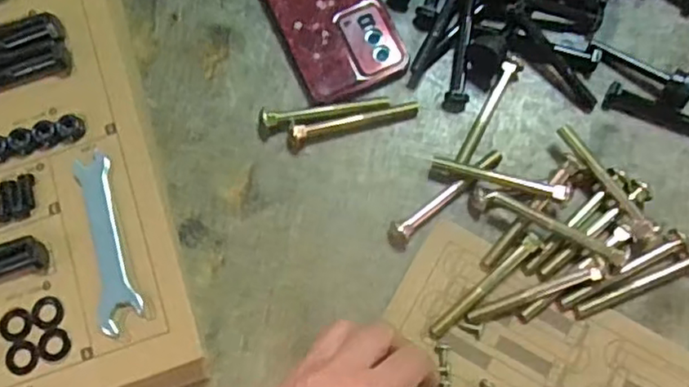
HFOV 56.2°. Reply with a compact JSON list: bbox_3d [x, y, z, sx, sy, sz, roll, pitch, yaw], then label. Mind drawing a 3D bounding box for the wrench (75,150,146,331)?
[{"bbox_3d":[-0.150,0.030,0.406,0.027,0.007,0.113,-16,77,-1],"label":"wrench"}]

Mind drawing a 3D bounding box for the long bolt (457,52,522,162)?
[{"bbox_3d":[0.104,-0.061,0.465,0.013,0.016,0.089,28,80,8],"label":"long bolt"}]

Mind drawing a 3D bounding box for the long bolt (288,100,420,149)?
[{"bbox_3d":[0.007,-0.054,0.468,0.097,0.016,0.016,-16,77,-1],"label":"long bolt"}]

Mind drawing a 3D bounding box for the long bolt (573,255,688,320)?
[{"bbox_3d":[0.196,0.060,0.428,0.096,0.013,0.009,-25,78,-3],"label":"long bolt"}]

